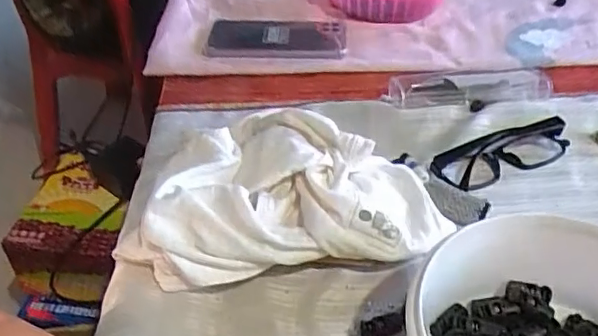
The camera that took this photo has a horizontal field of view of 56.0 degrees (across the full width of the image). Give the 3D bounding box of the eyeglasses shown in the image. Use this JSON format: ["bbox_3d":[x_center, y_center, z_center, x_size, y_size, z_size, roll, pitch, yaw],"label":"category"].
[{"bbox_3d":[0.179,-0.011,0.489,0.141,0.030,0.037,-19,43,-22],"label":"eyeglasses"}]

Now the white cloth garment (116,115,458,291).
[{"bbox_3d":[-0.016,0.013,0.440,0.229,0.061,0.164,-6,39,-8],"label":"white cloth garment"}]

